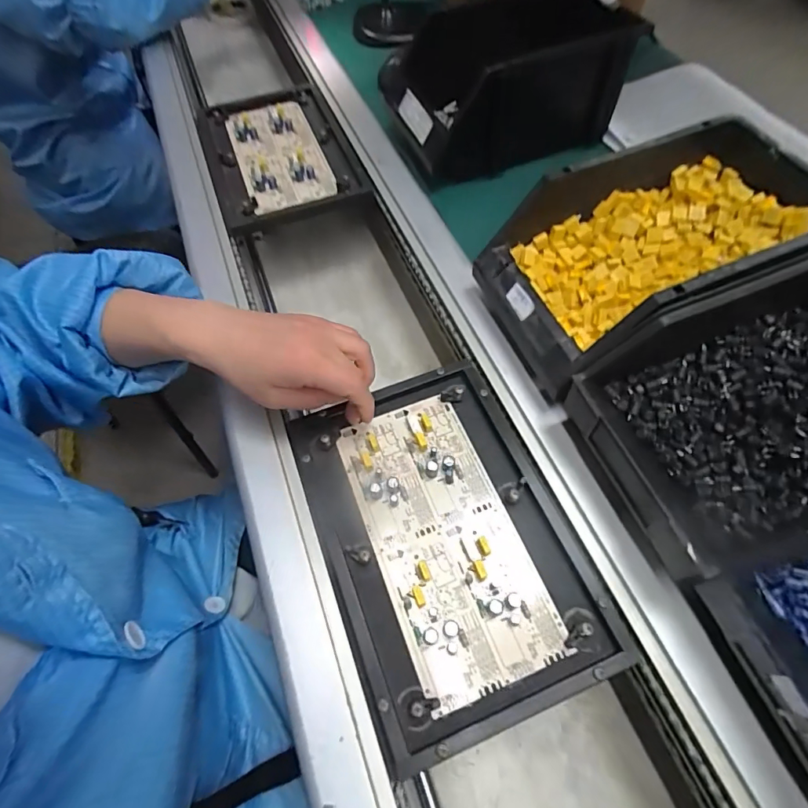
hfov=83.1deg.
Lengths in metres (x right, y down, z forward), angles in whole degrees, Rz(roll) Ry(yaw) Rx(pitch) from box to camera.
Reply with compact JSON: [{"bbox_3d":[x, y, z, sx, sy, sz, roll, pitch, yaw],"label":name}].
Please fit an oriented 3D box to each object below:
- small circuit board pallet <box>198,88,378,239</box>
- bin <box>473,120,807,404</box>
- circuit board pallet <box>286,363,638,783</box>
[{"bbox_3d":[-0.160,-0.315,0.569,0.164,0.025,0.243,-21,62,-8],"label":"small circuit board pallet"},{"bbox_3d":[0.216,-0.127,0.393,0.269,0.110,0.146,-21,62,-8],"label":"bin"},{"bbox_3d":[0.027,0.096,0.343,0.171,0.015,0.248,-20,61,-9],"label":"circuit board pallet"}]

